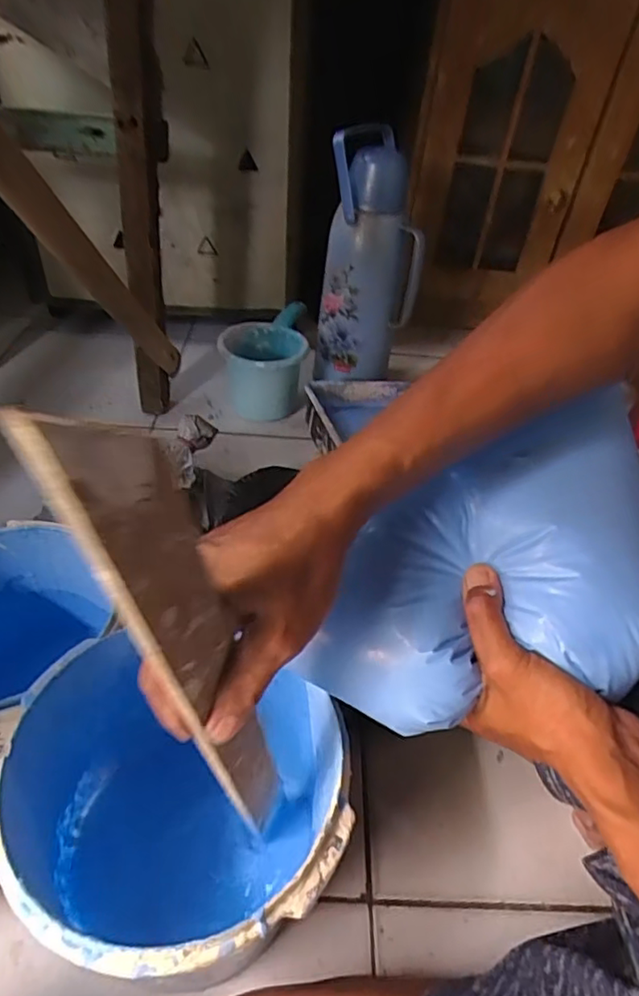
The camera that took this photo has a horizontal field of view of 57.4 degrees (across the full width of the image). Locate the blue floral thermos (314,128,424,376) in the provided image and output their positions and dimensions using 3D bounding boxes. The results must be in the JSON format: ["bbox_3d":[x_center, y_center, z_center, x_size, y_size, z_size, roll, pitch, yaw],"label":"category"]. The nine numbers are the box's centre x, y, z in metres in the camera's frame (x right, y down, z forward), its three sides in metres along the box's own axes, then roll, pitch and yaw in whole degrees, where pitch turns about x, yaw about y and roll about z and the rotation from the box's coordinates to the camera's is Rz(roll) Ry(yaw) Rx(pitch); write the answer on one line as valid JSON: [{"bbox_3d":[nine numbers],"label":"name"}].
[{"bbox_3d":[0.087,-0.374,0.954,0.151,0.356,0.110,10,42,3],"label":"blue floral thermos"}]

